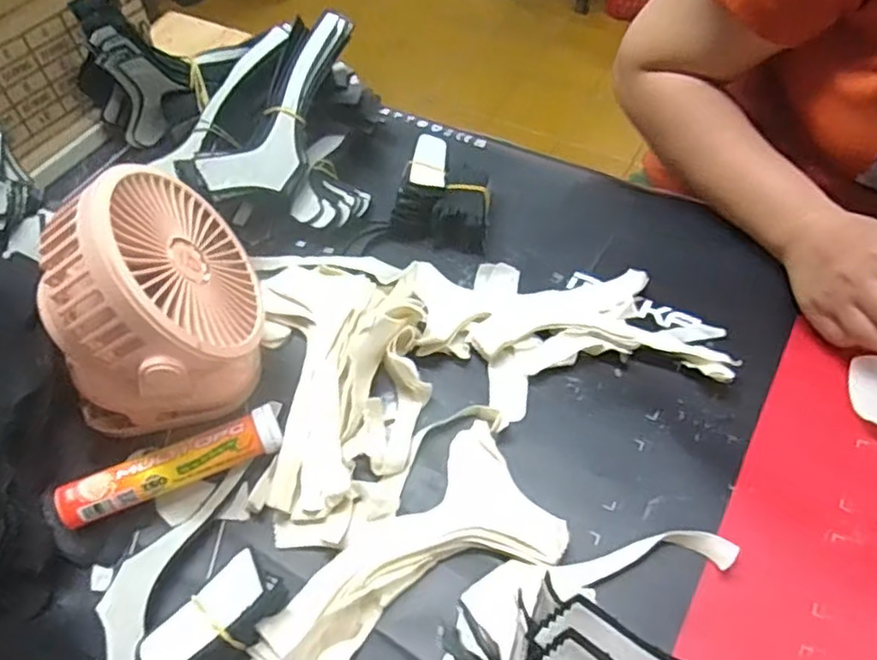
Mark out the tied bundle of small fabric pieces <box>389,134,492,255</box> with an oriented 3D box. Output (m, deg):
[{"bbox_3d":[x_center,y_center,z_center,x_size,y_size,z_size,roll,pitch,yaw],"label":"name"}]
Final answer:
[{"bbox_3d":[0.009,-0.114,0.554,0.082,0.043,0.083,15,57,14],"label":"tied bundle of small fabric pieces"}]

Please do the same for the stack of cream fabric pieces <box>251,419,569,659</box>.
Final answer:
[{"bbox_3d":[-0.014,0.143,0.392,0.179,0.017,0.091,-37,60,-21],"label":"stack of cream fabric pieces"}]

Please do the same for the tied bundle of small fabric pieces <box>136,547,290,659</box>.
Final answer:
[{"bbox_3d":[-0.123,0.162,0.371,0.077,0.037,0.034,-38,61,-21],"label":"tied bundle of small fabric pieces"}]

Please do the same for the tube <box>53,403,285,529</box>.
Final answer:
[{"bbox_3d":[-0.168,0.087,0.430,0.135,0.032,0.028,-21,56,-11],"label":"tube"}]

